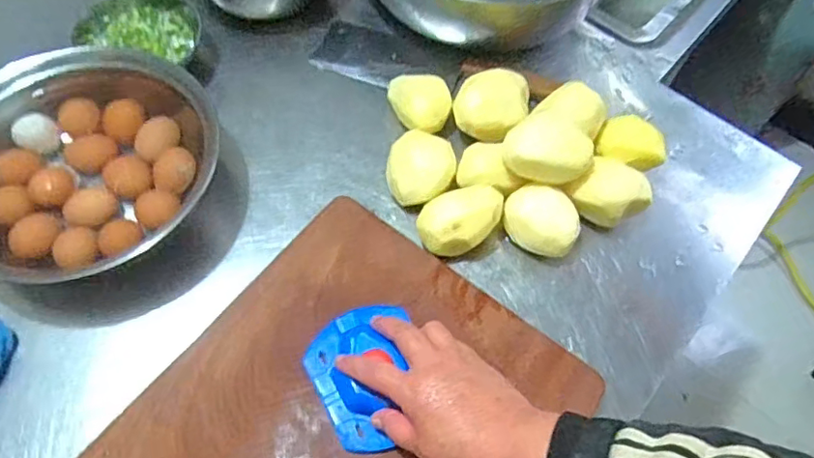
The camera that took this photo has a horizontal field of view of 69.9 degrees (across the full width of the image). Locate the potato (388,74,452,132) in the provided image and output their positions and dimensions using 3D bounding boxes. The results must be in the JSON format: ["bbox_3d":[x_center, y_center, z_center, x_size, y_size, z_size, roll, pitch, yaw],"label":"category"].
[{"bbox_3d":[0.014,-0.142,0.684,0.071,0.050,0.076,-1,61,-4],"label":"potato"}]

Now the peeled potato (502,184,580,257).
[{"bbox_3d":[0.141,-0.005,0.619,0.079,0.054,0.060,37,65,16],"label":"peeled potato"}]

